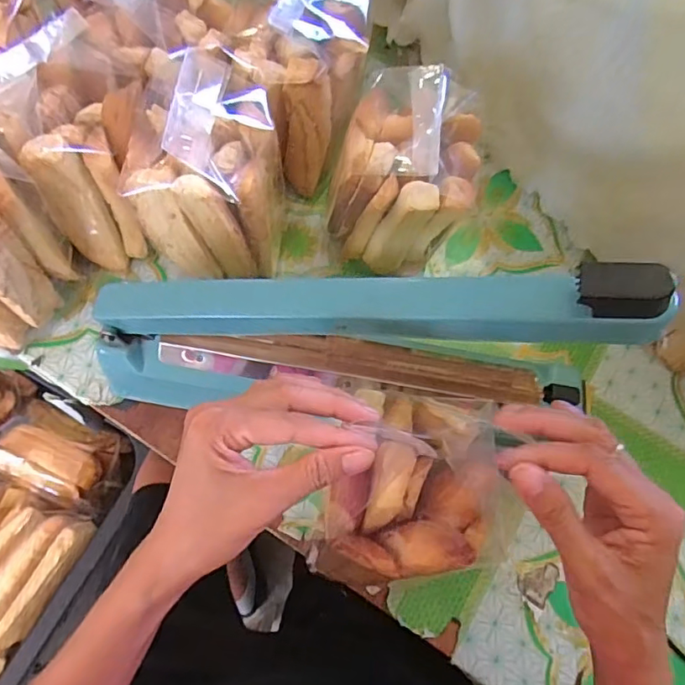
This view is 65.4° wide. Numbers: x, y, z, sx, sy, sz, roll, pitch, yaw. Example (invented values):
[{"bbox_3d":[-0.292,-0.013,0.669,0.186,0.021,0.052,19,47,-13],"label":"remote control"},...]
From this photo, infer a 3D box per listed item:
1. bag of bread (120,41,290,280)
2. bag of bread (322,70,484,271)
[{"bbox_3d":[-0.107,-0.160,0.451,0.105,0.165,0.148,4,70,-1],"label":"bag of bread"},{"bbox_3d":[0.051,-0.145,0.475,0.121,0.168,0.109,16,71,3],"label":"bag of bread"}]

